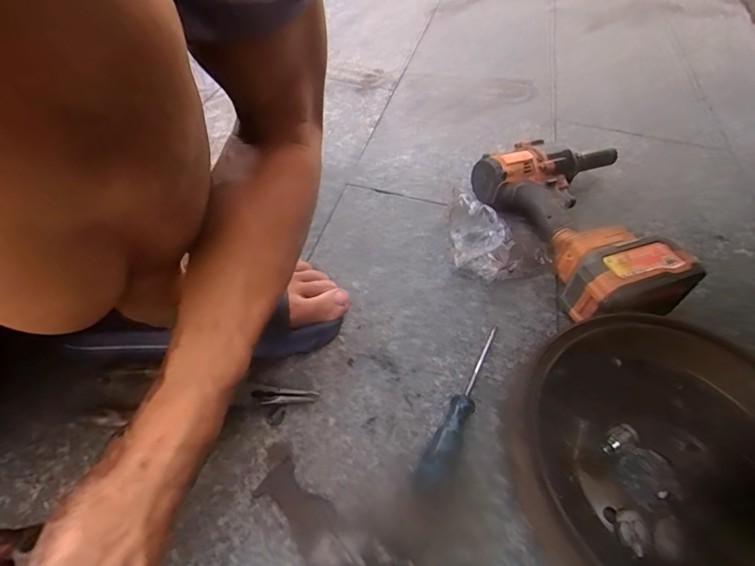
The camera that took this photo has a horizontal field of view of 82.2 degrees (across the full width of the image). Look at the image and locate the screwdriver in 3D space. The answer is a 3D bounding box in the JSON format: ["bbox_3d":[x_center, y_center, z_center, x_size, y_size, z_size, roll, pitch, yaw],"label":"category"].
[{"bbox_3d":[0.086,0.112,0.412,0.024,0.024,0.185,26,53,18],"label":"screwdriver"}]

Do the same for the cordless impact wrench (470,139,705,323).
[{"bbox_3d":[0.260,-0.074,0.540,0.186,0.080,0.280,-14,52,-14],"label":"cordless impact wrench"}]

